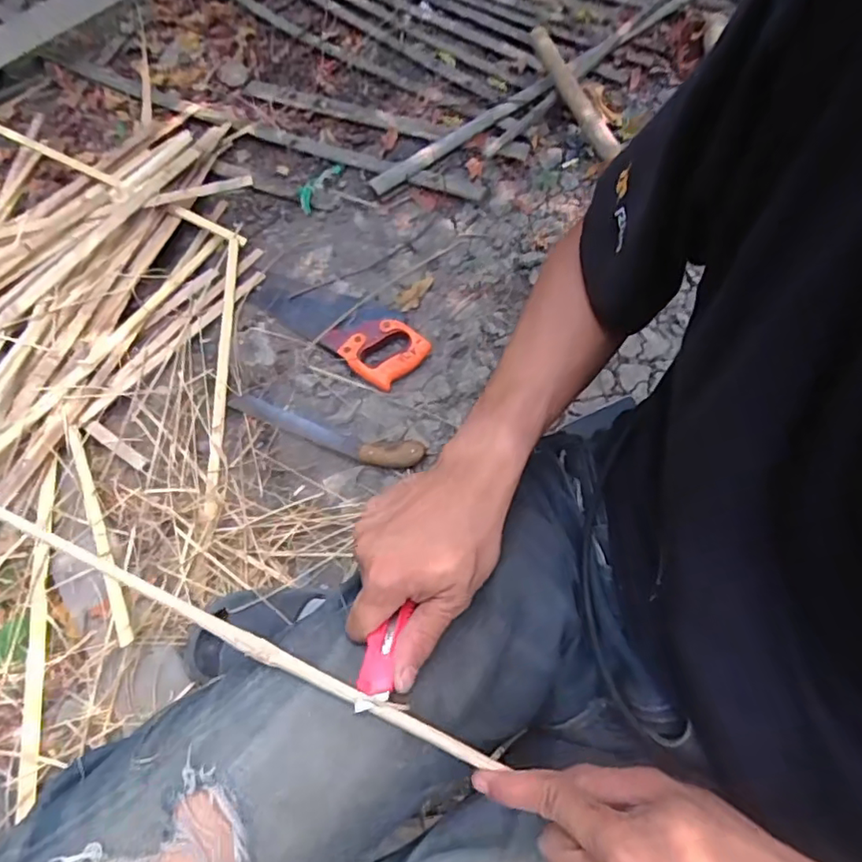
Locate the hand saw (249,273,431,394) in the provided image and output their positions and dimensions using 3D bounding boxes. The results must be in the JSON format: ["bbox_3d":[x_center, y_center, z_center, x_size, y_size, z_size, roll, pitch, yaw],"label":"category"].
[{"bbox_3d":[-0.153,-0.195,0.976,0.319,0.024,0.130,34,70,18],"label":"hand saw"}]

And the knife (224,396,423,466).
[{"bbox_3d":[-0.169,0.001,0.904,0.321,0.019,0.049,15,65,11],"label":"knife"}]

